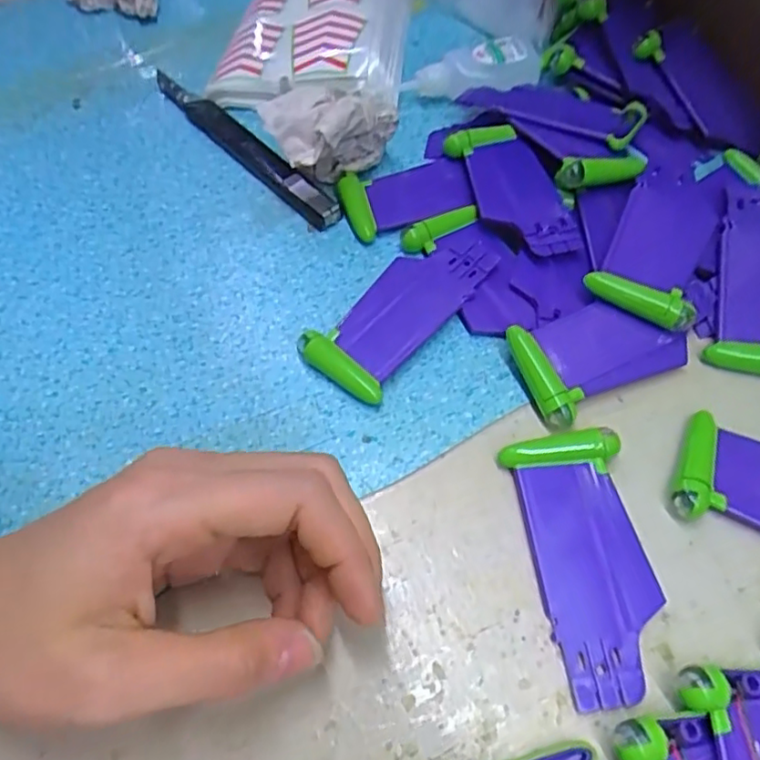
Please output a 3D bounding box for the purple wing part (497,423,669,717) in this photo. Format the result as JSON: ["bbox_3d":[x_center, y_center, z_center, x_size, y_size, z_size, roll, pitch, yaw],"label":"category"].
[{"bbox_3d":[0.073,0.061,0.216,0.039,0.010,0.088,-8,59,-2],"label":"purple wing part"}]

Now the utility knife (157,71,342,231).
[{"bbox_3d":[-0.076,-0.127,0.331,0.017,0.012,0.148,-36,64,-18],"label":"utility knife"}]

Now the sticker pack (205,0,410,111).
[{"bbox_3d":[-0.033,-0.269,0.413,0.107,0.021,0.265,5,59,6],"label":"sticker pack"}]

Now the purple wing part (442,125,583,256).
[{"bbox_3d":[0.062,-0.092,0.297,0.038,0.011,0.089,-13,59,-5],"label":"purple wing part"}]

